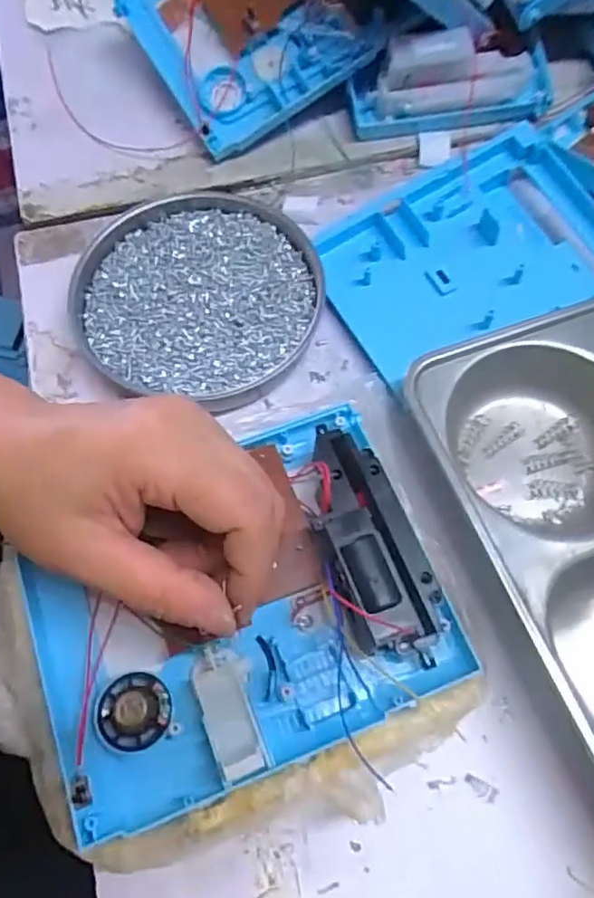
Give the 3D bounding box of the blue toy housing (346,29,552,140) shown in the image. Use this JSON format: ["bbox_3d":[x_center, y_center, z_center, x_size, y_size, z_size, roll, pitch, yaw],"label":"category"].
[{"bbox_3d":[0.101,-0.234,0.396,0.131,0.049,0.042,-7,68,-3],"label":"blue toy housing"}]

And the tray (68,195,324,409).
[{"bbox_3d":[-0.058,-0.088,0.355,0.137,0.016,0.124,12,68,5],"label":"tray"}]

